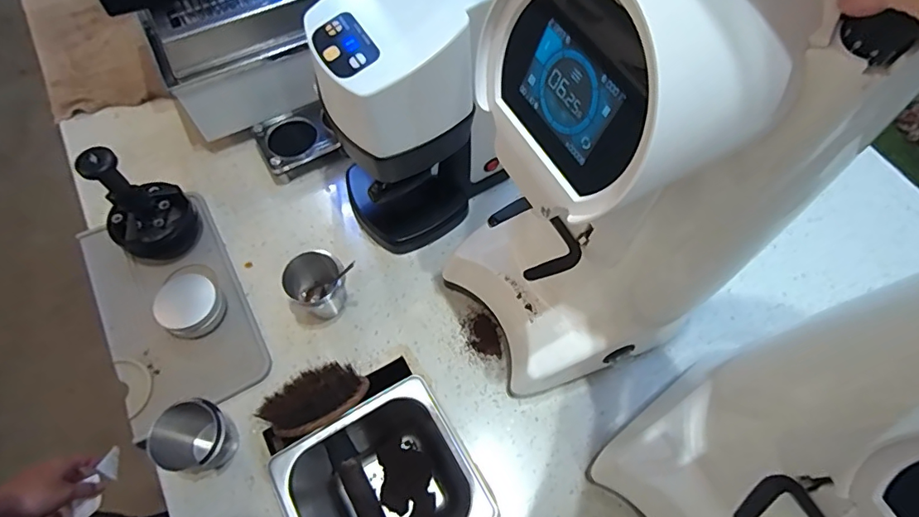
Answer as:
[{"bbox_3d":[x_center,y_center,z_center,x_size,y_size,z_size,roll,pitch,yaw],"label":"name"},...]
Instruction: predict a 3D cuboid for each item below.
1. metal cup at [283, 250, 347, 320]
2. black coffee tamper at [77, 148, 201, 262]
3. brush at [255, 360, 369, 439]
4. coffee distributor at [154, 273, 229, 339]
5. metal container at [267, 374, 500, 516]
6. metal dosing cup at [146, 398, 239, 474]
[{"bbox_3d":[-0.154,0.030,0.534,0.055,0.070,0.051,1,65,-1],"label":"metal cup"},{"bbox_3d":[-0.343,-0.056,0.528,0.072,0.151,0.084,42,71,17],"label":"black coffee tamper"},{"bbox_3d":[-0.140,0.138,0.478,0.096,0.081,0.037,-28,68,-14],"label":"brush"},{"bbox_3d":[-0.292,0.051,0.535,0.061,0.039,0.061,1,65,-1],"label":"coffee distributor"},{"bbox_3d":[-0.082,0.251,0.545,0.181,0.150,0.176,-29,69,-14],"label":"metal container"},{"bbox_3d":[-0.239,0.164,0.453,0.054,0.078,0.058,1,65,-1],"label":"metal dosing cup"}]

